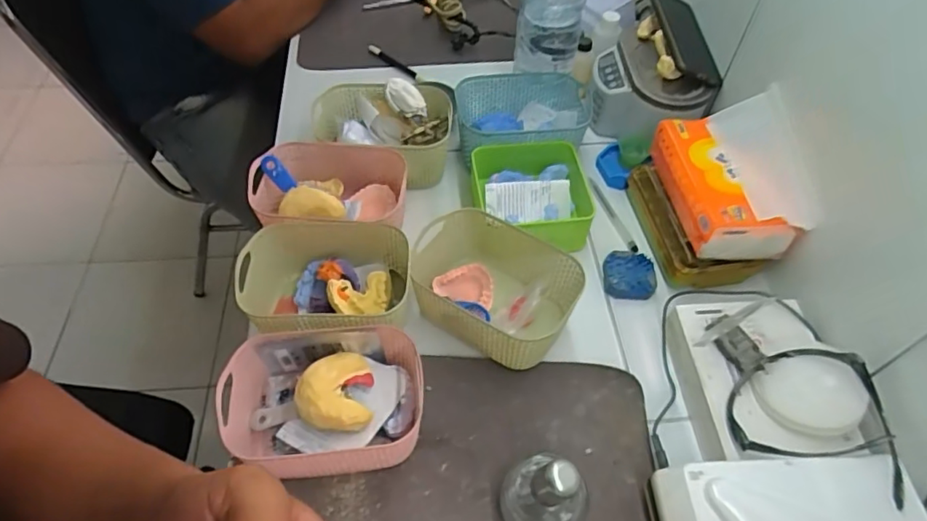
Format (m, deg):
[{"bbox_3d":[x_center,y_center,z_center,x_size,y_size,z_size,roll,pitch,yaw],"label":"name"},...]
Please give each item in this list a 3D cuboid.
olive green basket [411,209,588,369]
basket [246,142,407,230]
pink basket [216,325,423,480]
[{"bbox_3d":[0.032,0.027,0.616,0.164,0.073,0.137,31,59,20],"label":"olive green basket"},{"bbox_3d":[-0.156,-0.072,0.678,0.170,0.073,0.130,2,54,0],"label":"basket"},{"bbox_3d":[-0.125,0.136,0.532,0.178,0.079,0.119,-4,54,-4],"label":"pink basket"}]

